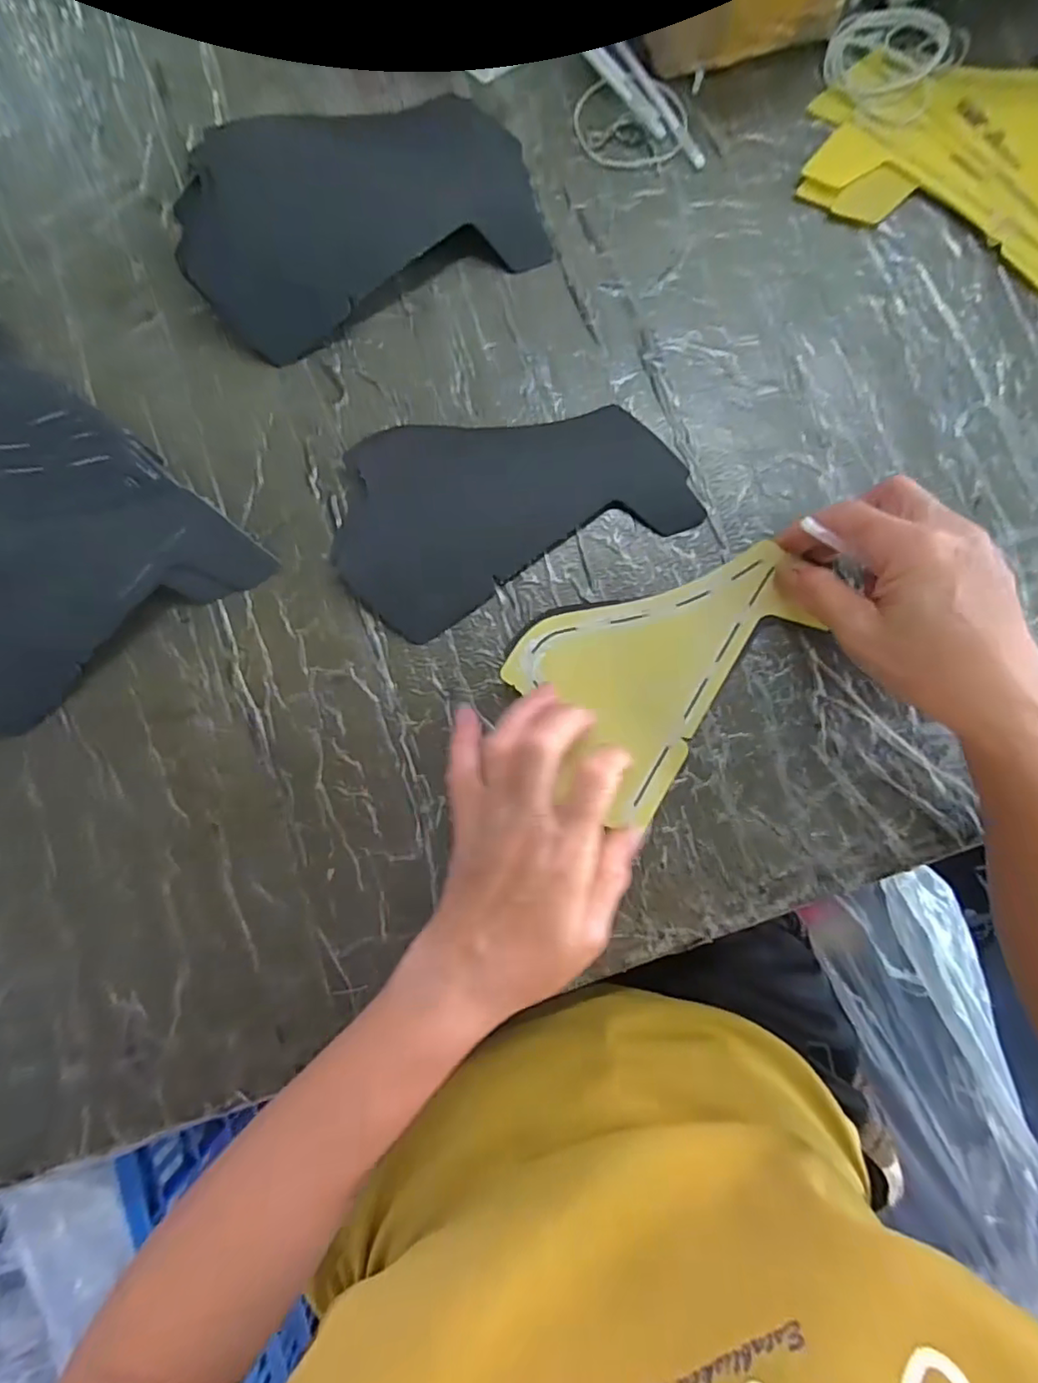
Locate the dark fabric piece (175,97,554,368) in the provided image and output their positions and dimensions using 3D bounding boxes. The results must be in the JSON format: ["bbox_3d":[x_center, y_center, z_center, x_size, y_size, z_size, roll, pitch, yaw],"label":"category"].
[{"bbox_3d":[-0.094,-0.280,0.340,0.201,0.034,0.119,-21,85,1],"label":"dark fabric piece"}]

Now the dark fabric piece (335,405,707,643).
[{"bbox_3d":[-0.010,-0.112,0.335,0.192,0.010,0.112,-23,85,1],"label":"dark fabric piece"}]

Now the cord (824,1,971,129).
[{"bbox_3d":[0.214,-0.367,0.344,0.069,0.008,0.072,0,86,3],"label":"cord"}]

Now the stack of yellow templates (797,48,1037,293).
[{"bbox_3d":[0.282,-0.299,0.337,0.216,0.013,0.122,27,88,4],"label":"stack of yellow templates"}]

